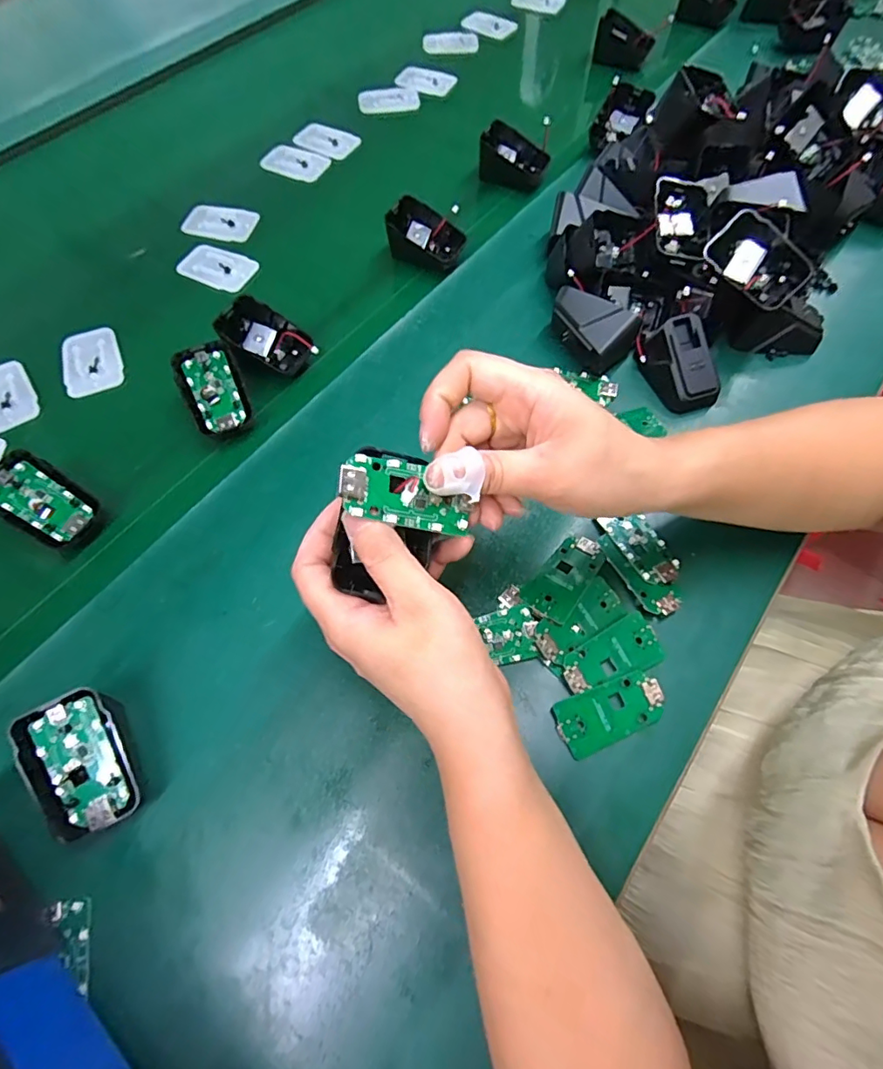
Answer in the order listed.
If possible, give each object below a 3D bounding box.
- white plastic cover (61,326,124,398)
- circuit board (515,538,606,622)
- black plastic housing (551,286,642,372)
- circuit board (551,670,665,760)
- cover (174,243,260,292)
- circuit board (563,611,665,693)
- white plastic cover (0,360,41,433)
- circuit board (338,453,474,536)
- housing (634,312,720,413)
[{"bbox_3d":[-0.290,-0.142,0.425,0.045,0.006,0.062,-22,72,-7],"label":"white plastic cover"},{"bbox_3d":[0.078,0.026,0.326,0.031,0.008,0.062,34,69,15],"label":"circuit board"},{"bbox_3d":[0.114,-0.158,0.399,0.031,0.048,0.061,-40,71,-17],"label":"black plastic housing"},{"bbox_3d":[0.097,0.102,0.293,0.063,0.005,0.030,-20,66,-9],"label":"circuit board"},{"bbox_3d":[-0.206,-0.248,0.473,0.064,0.011,0.043,22,67,10],"label":"cover"},{"bbox_3d":[0.103,0.073,0.306,0.064,0.006,0.032,-28,68,-12],"label":"circuit board"},{"bbox_3d":[-0.351,-0.110,0.409,0.044,0.012,0.066,-31,68,-13],"label":"white plastic cover"},{"bbox_3d":[-0.015,-0.019,0.232,0.062,0.005,0.030,11,72,-23],"label":"circuit board"},{"bbox_3d":[0.185,-0.129,0.388,0.043,0.036,0.063,-16,65,-7],"label":"housing"}]

